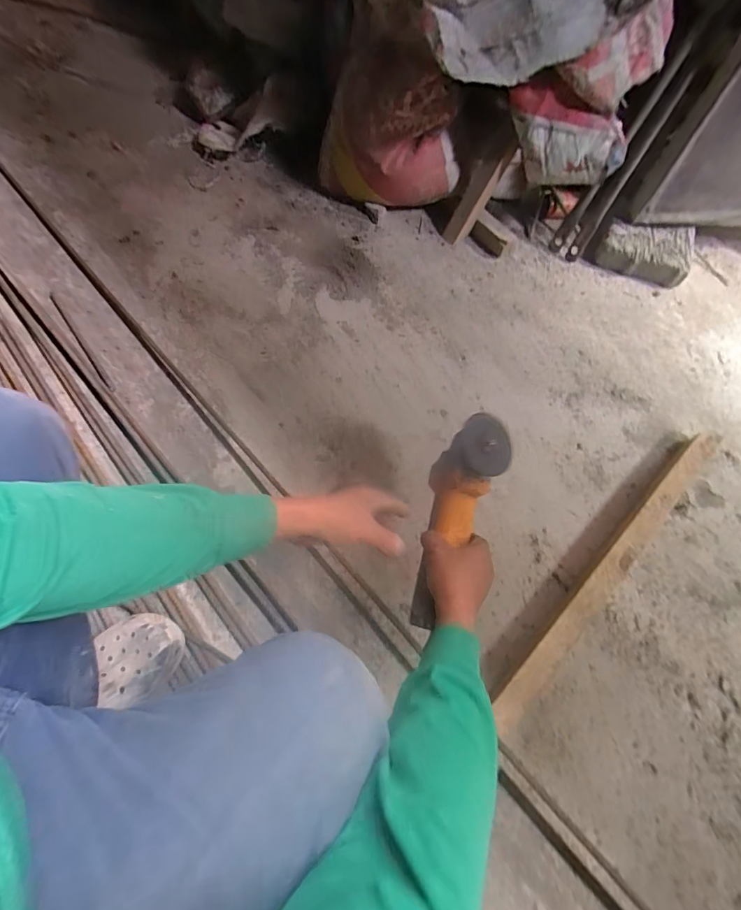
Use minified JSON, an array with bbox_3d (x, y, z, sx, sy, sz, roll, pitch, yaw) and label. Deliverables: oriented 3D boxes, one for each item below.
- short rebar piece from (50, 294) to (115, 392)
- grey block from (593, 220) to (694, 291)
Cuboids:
[{"bbox_3d":[-0.562,-0.220,0.824,0.011,0.013,0.290,-35,72,-18],"label":"short rebar piece"},{"bbox_3d":[0.617,-0.462,0.957,0.195,0.073,0.131,17,65,5],"label":"grey block"}]

